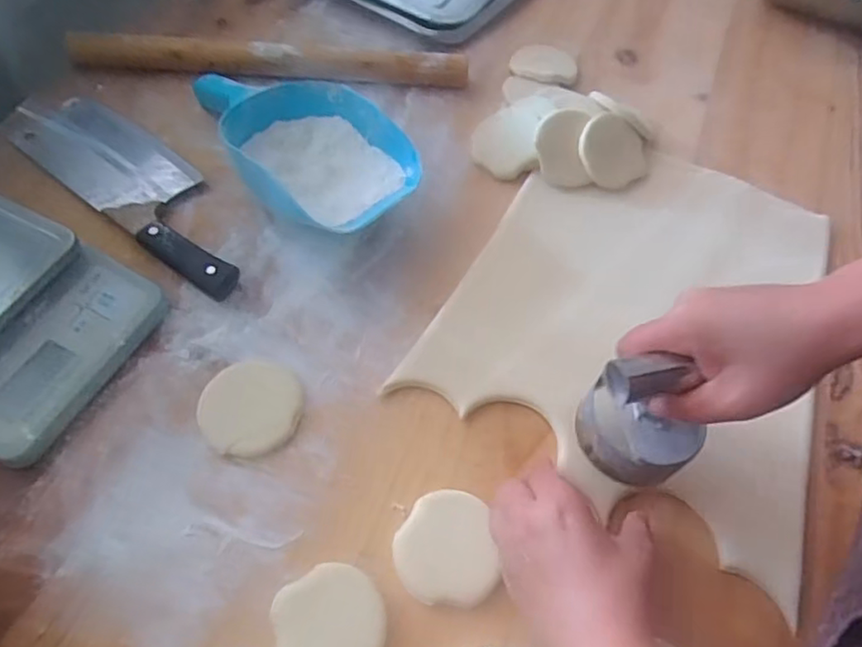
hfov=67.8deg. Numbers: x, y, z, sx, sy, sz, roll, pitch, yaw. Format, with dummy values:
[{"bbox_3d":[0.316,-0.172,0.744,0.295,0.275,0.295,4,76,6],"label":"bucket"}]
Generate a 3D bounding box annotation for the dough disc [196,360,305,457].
[{"bbox_3d":[-0.129,0.060,0.462,0.070,0.008,0.069,1,59,-2],"label":"dough disc"}]

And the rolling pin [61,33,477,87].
[{"bbox_3d":[-0.158,-0.260,0.637,0.381,0.033,0.033,2,59,-2],"label":"rolling pin"}]

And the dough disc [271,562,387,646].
[{"bbox_3d":[-0.061,0.184,0.390,0.065,0.007,0.067,1,59,-2],"label":"dough disc"}]

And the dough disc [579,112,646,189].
[{"bbox_3d":[0.163,-0.155,0.577,0.060,0.012,0.063,-2,100,-9],"label":"dough disc"}]

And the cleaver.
[{"bbox_3d":[-0.263,-0.132,0.563,0.306,0.020,0.085,37,64,17],"label":"cleaver"}]

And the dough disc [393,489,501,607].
[{"bbox_3d":[0.009,0.146,0.420,0.064,0.007,0.070,1,59,-2],"label":"dough disc"}]

